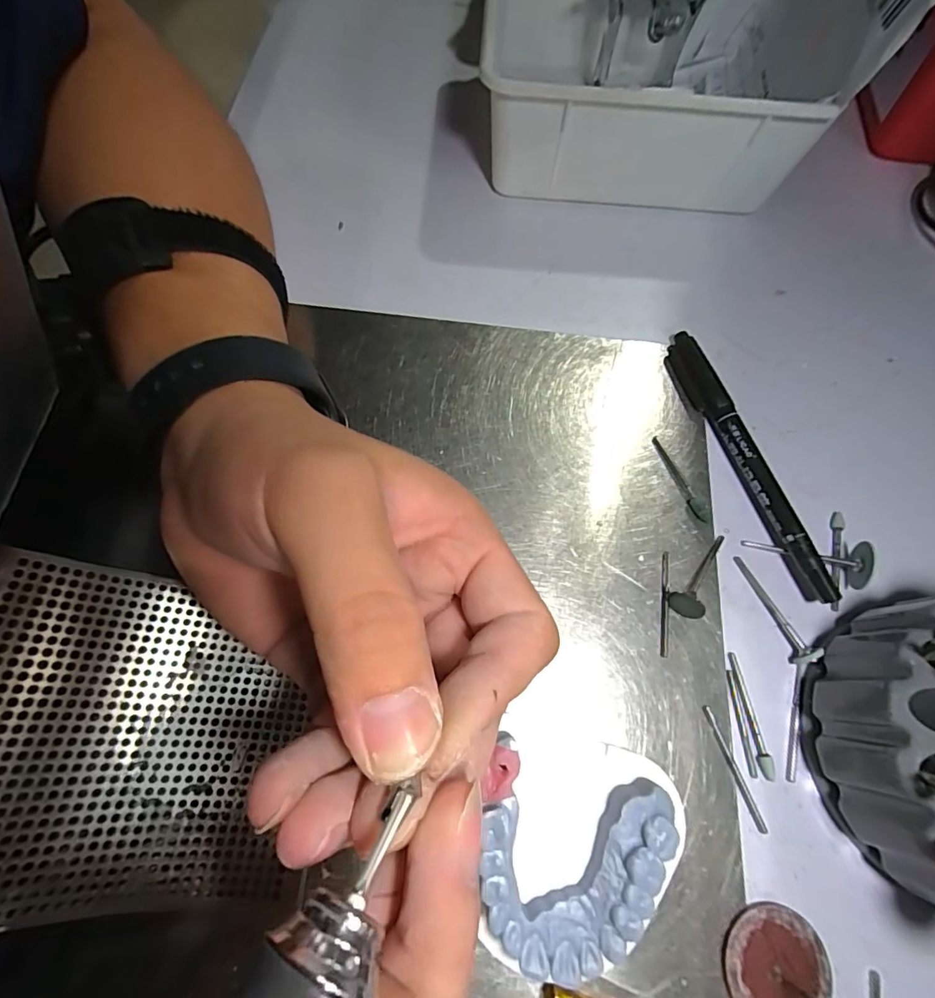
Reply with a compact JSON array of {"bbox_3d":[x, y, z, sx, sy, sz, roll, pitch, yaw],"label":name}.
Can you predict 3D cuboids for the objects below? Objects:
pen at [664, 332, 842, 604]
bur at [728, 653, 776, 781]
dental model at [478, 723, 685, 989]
[{"bbox_3d":[0.123,-0.019,0.218,0.012,0.015,0.135,-15,70,-8],"label":"pen"},{"bbox_3d":[0.109,0.082,0.184,0.004,0.004,0.044,-5,70,-3],"label":"bur"},{"bbox_3d":[0.032,0.110,0.156,0.059,0.030,0.060,13,70,4],"label":"dental model"}]

